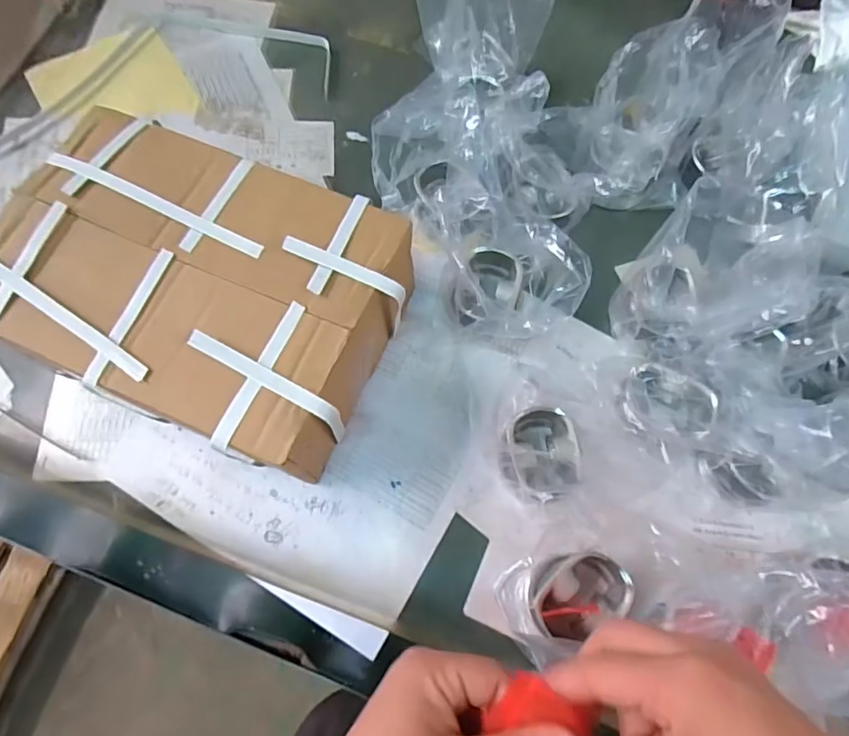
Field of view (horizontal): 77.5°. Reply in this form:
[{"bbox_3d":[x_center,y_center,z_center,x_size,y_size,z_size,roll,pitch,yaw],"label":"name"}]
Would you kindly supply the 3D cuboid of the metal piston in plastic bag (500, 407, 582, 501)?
[{"bbox_3d":[0.099,0.072,0.456,0.066,0.046,0.082,0,72,1],"label":"metal piston in plastic bag"}]

